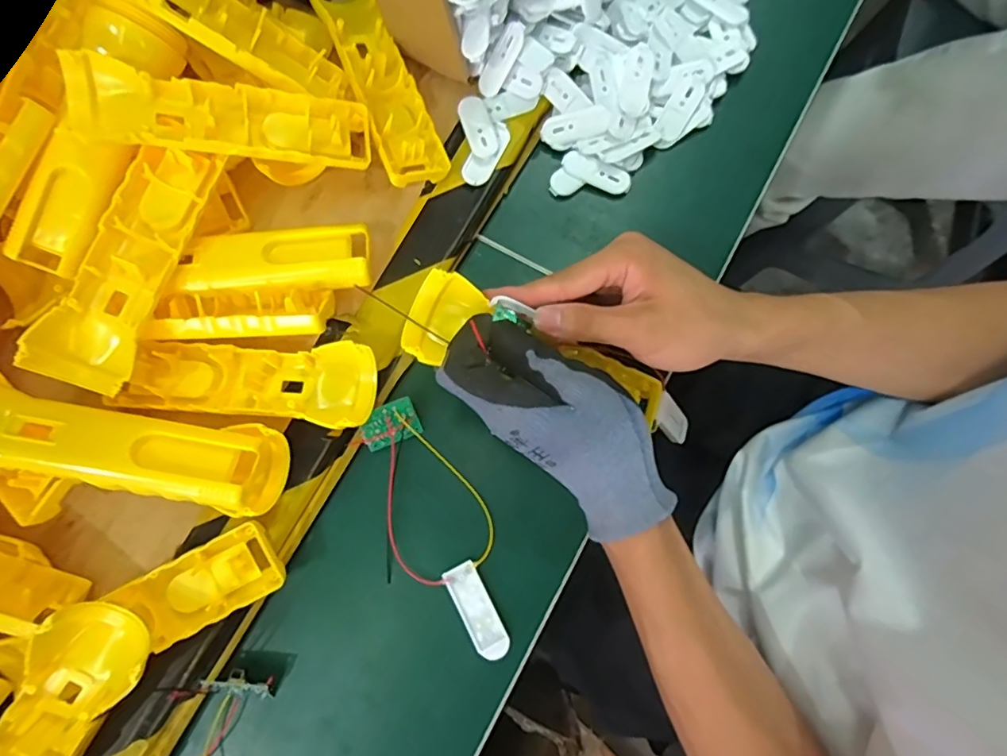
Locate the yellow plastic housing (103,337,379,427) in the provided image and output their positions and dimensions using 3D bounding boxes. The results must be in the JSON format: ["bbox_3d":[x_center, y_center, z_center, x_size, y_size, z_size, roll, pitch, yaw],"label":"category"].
[{"bbox_3d":[-0.156,0.000,0.334,0.153,0.023,0.049,5,78,1],"label":"yellow plastic housing"}]

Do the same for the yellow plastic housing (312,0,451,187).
[{"bbox_3d":[-0.084,-0.204,0.375,0.041,0.022,0.157,-23,79,-4],"label":"yellow plastic housing"}]

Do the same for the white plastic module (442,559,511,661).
[{"bbox_3d":[-0.015,0.142,0.336,0.020,0.004,0.058,-27,79,-5],"label":"white plastic module"}]

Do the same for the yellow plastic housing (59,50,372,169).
[{"bbox_3d":[-0.163,-0.154,0.330,0.161,0.020,0.045,0,78,-20],"label":"yellow plastic housing"}]

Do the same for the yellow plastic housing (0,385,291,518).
[{"bbox_3d":[-0.216,0.037,0.305,0.177,0.030,0.047,13,78,-11],"label":"yellow plastic housing"}]

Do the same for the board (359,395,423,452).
[{"bbox_3d":[-0.072,0.029,0.348,0.036,0.007,0.024,-22,79,-4],"label":"board"}]

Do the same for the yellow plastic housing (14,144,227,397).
[{"bbox_3d":[-0.214,-0.068,0.321,0.043,0.032,0.150,19,79,4],"label":"yellow plastic housing"}]

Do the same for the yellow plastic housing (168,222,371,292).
[{"bbox_3d":[-0.141,-0.074,0.350,0.113,0.031,0.041,-2,78,0],"label":"yellow plastic housing"}]

